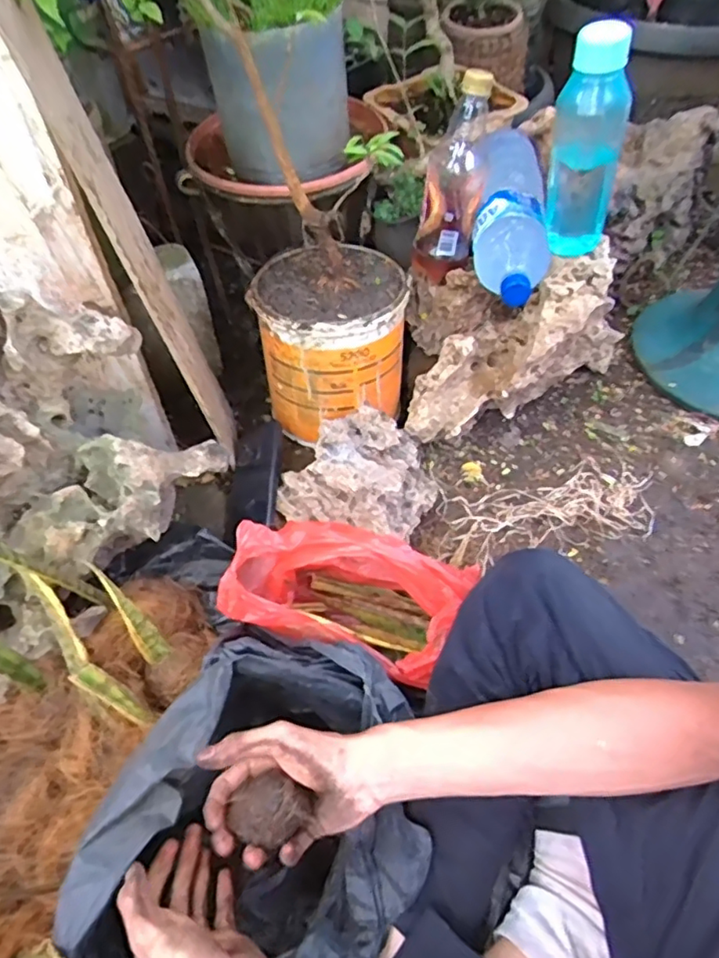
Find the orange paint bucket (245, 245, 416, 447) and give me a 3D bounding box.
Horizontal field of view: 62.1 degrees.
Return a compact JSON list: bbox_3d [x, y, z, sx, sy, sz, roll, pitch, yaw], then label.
[{"bbox_3d":[-0.032,-0.172,0.747,0.171,0.168,0.177,-2,53,3],"label":"orange paint bucket"}]

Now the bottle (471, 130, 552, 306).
[{"bbox_3d":[0.186,-0.343,0.733,0.092,0.103,0.327,2,54,5],"label":"bottle"}]

